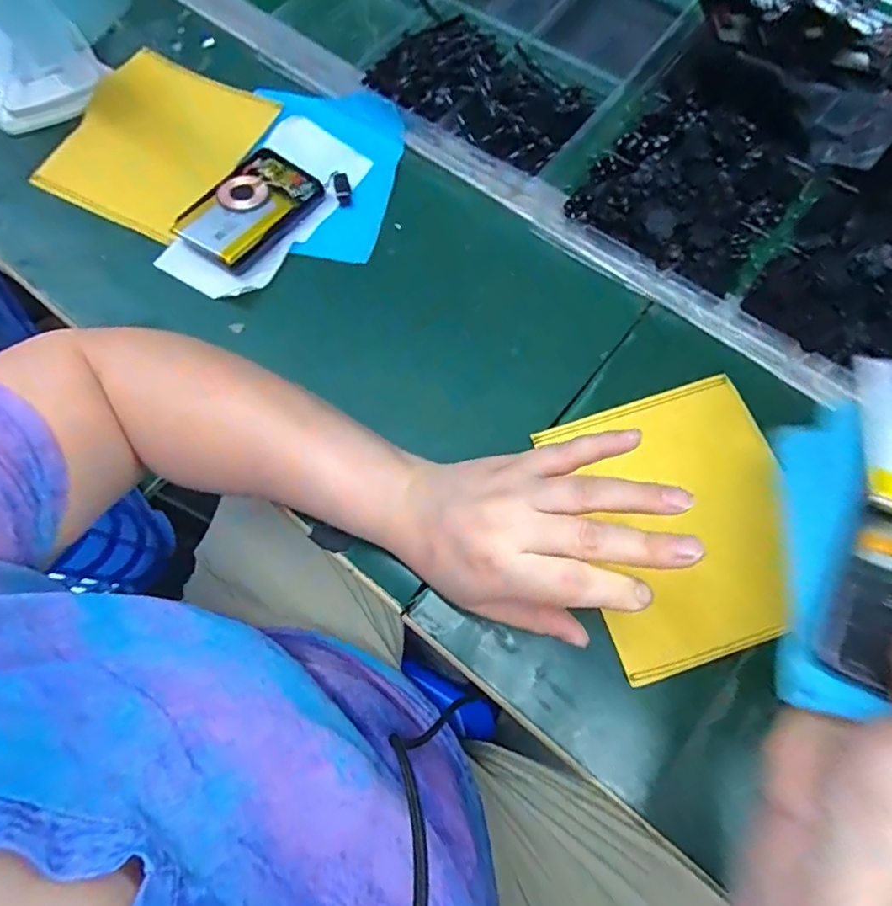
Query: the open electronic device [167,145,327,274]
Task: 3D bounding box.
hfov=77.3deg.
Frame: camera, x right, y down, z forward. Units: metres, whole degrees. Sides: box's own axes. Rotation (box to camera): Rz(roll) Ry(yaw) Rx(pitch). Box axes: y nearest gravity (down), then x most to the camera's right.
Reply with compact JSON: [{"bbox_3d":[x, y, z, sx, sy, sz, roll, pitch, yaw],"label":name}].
[{"bbox_3d":[-0.155,-0.197,0.448,0.071,0.015,0.109,35,67,7],"label":"open electronic device"}]

